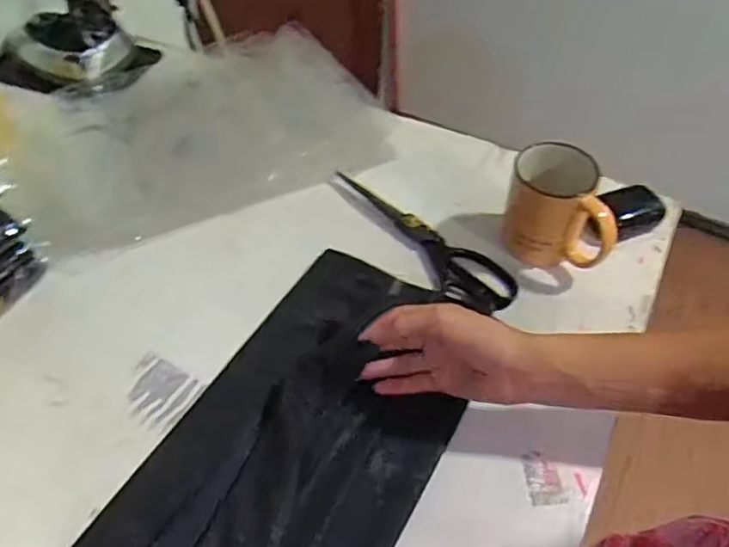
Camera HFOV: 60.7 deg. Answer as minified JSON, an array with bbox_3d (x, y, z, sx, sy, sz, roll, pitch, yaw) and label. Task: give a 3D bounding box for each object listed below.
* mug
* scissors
[{"bbox_3d":[0.191,-0.064,0.609,0.104,0.097,0.091,15,50,9],"label":"mug"},{"bbox_3d":[0.055,-0.041,0.647,0.061,0.012,0.240,-33,59,-27],"label":"scissors"}]

